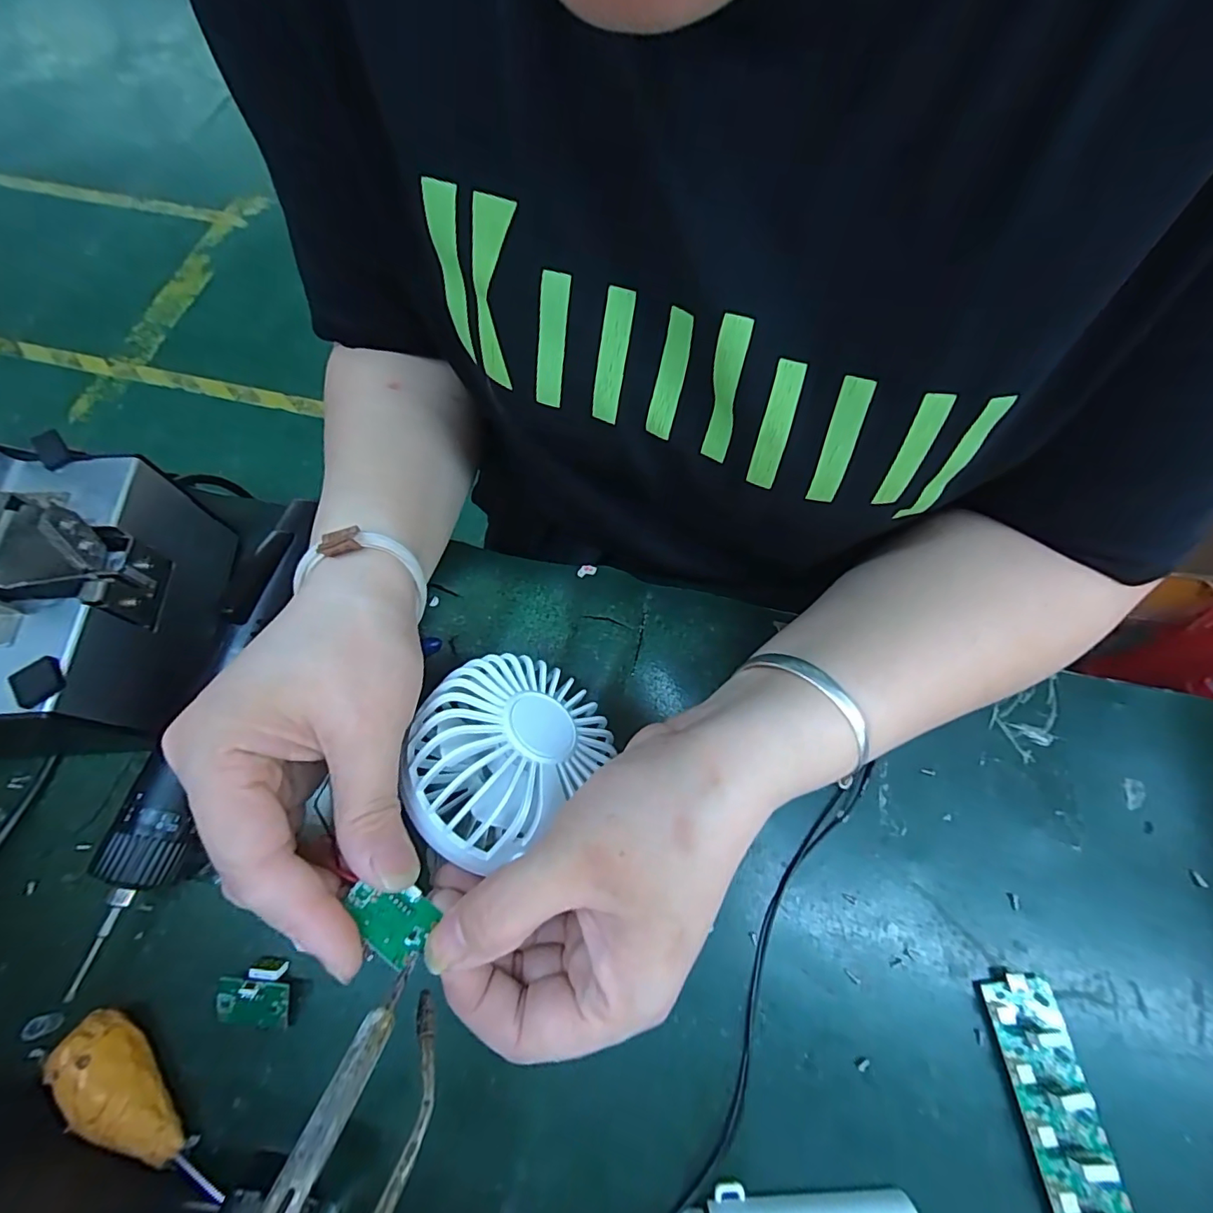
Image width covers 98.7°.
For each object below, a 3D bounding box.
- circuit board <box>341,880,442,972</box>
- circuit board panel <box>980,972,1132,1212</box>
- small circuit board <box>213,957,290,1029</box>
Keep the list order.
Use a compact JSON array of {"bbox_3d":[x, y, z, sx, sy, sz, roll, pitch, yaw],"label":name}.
[{"bbox_3d":[-0.073,0.103,0.174,0.029,0.004,0.020,33,43,6],"label":"circuit board"},{"bbox_3d":[0.186,0.219,0.206,0.029,0.019,0.118,-3,67,-1],"label":"circuit board panel"},{"bbox_3d":[-0.152,0.168,0.226,0.031,0.014,0.024,4,67,1],"label":"small circuit board"}]

